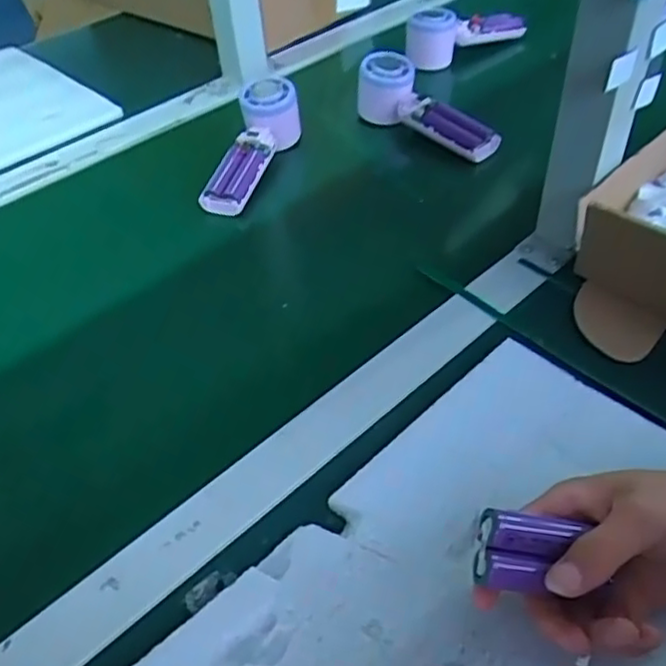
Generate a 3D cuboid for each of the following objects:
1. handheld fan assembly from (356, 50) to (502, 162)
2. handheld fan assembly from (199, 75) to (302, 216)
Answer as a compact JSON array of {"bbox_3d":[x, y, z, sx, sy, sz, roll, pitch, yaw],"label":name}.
[{"bbox_3d":[0.096,-0.235,0.697,0.056,0.069,0.152,-34,56,-26],"label":"handheld fan assembly"},{"bbox_3d":[-0.078,-0.192,0.665,0.068,0.055,0.181,7,47,11],"label":"handheld fan assembly"}]

